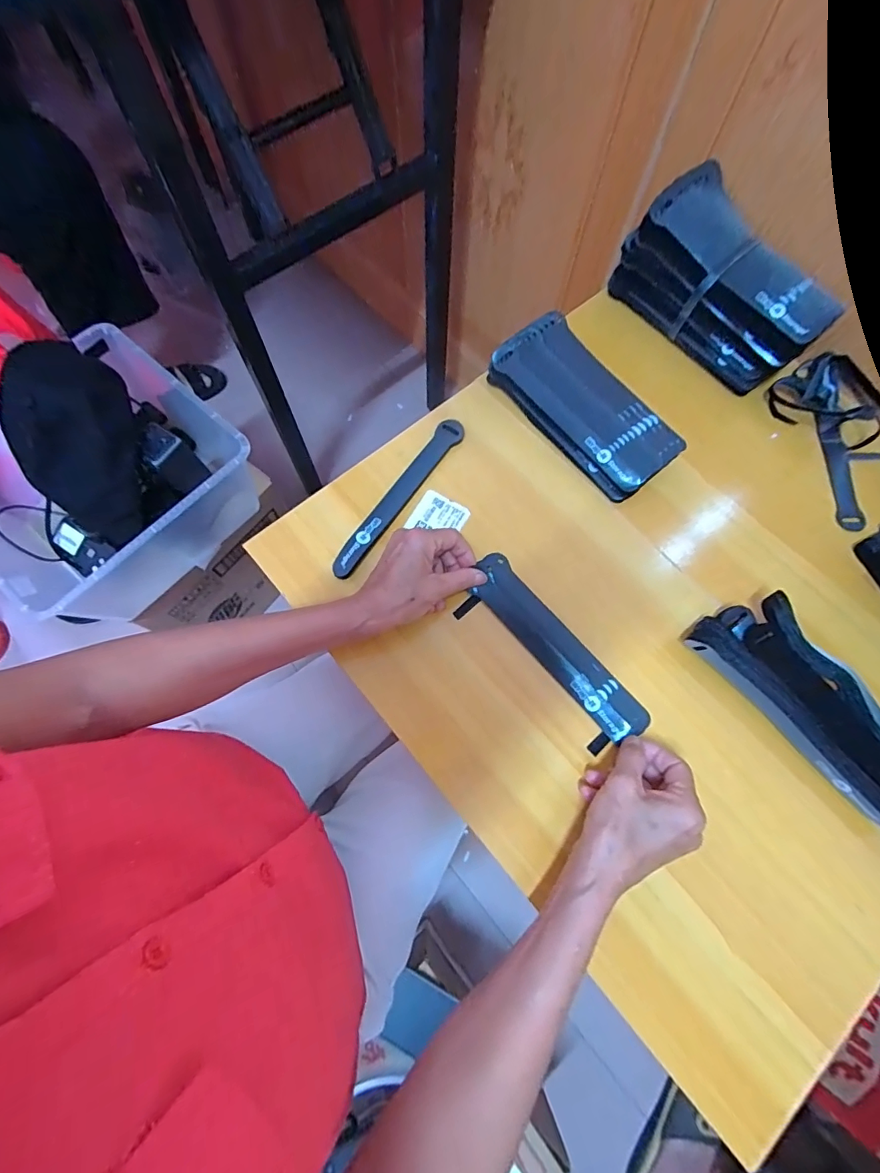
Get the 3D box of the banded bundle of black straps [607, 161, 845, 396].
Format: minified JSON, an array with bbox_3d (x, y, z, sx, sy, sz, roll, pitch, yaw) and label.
[{"bbox_3d":[0.291,-0.310,0.479,0.079,0.101,0.207,-40,76,-12],"label":"banded bundle of black straps"}]

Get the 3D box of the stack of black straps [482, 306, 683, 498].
[{"bbox_3d":[0.147,-0.183,0.474,0.092,0.042,0.200,-38,75,-12],"label":"stack of black straps"}]

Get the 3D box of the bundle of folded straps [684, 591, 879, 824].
[{"bbox_3d":[0.310,0.104,0.378,0.079,0.043,0.226,-39,76,-12],"label":"bundle of folded straps"}]

